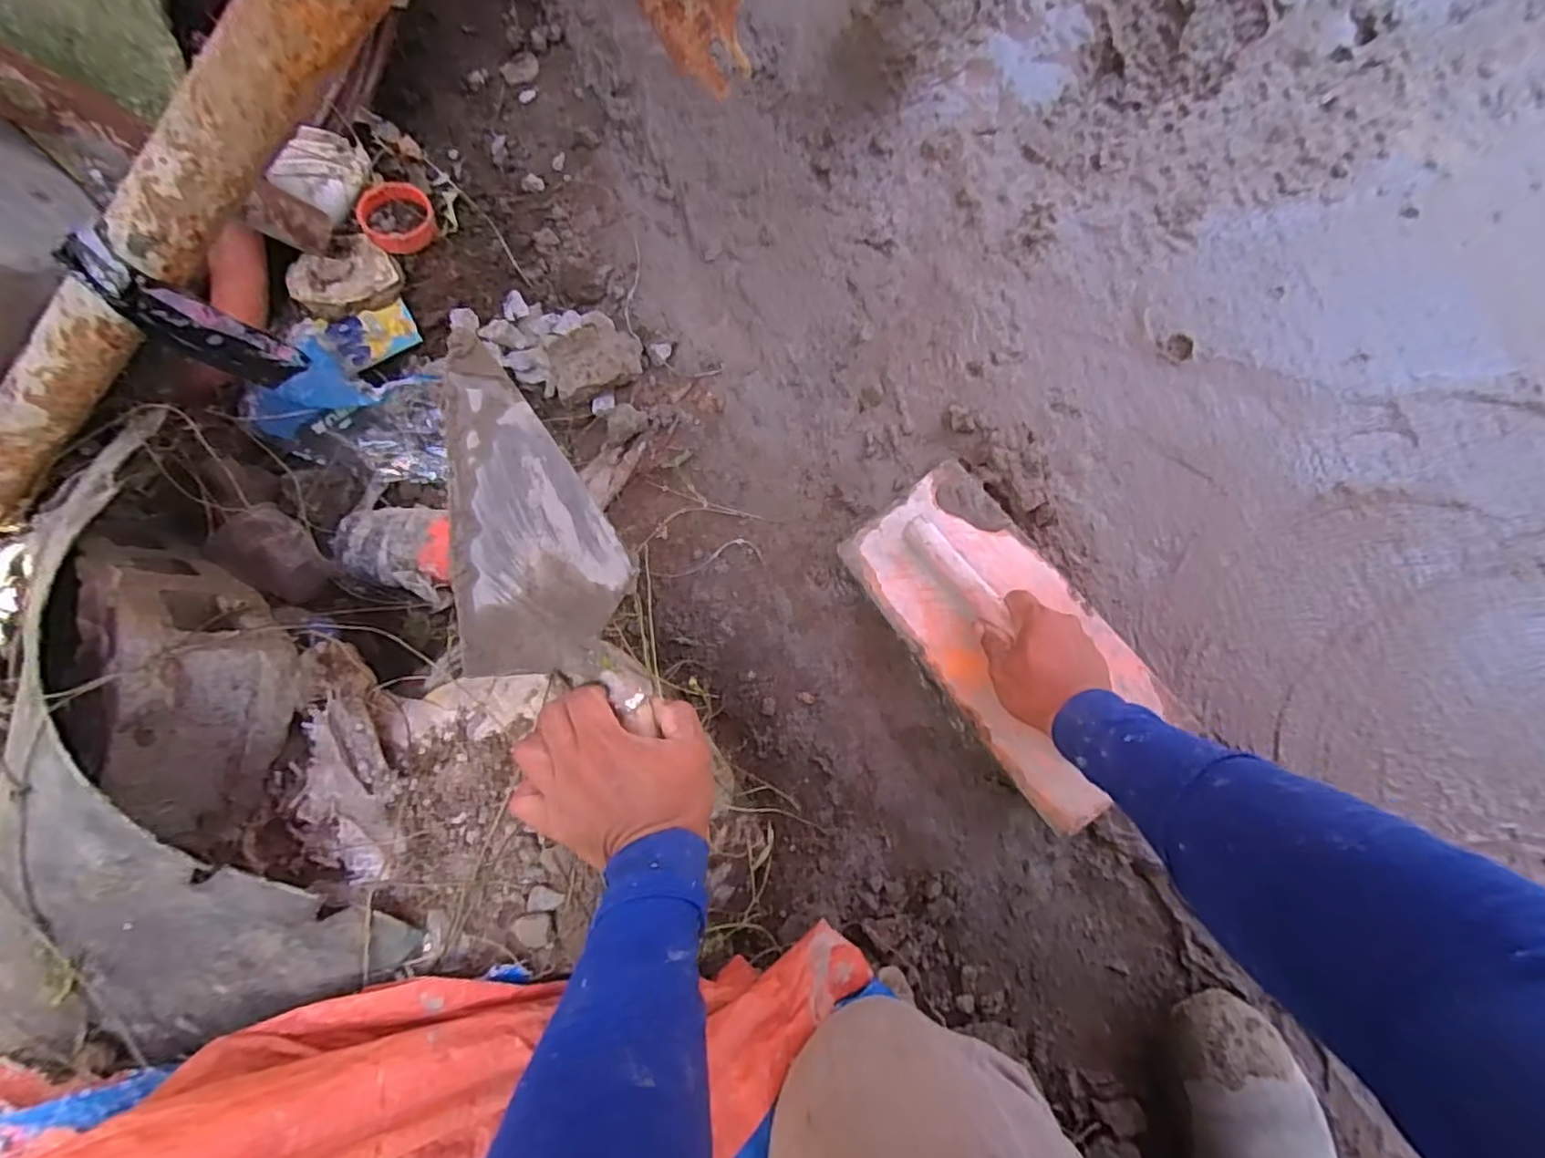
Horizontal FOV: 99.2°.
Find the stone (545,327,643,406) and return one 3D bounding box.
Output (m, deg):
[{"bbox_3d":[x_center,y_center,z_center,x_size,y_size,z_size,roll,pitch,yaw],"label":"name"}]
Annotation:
[{"bbox_3d":[-0.192,-0.232,0.704,0.103,0.046,0.070,-27,82,2],"label":"stone"}]

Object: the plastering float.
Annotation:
[{"bbox_3d":[0.222,0.051,0.605,0.159,0.051,0.324,-36,82,1],"label":"plastering float"}]

